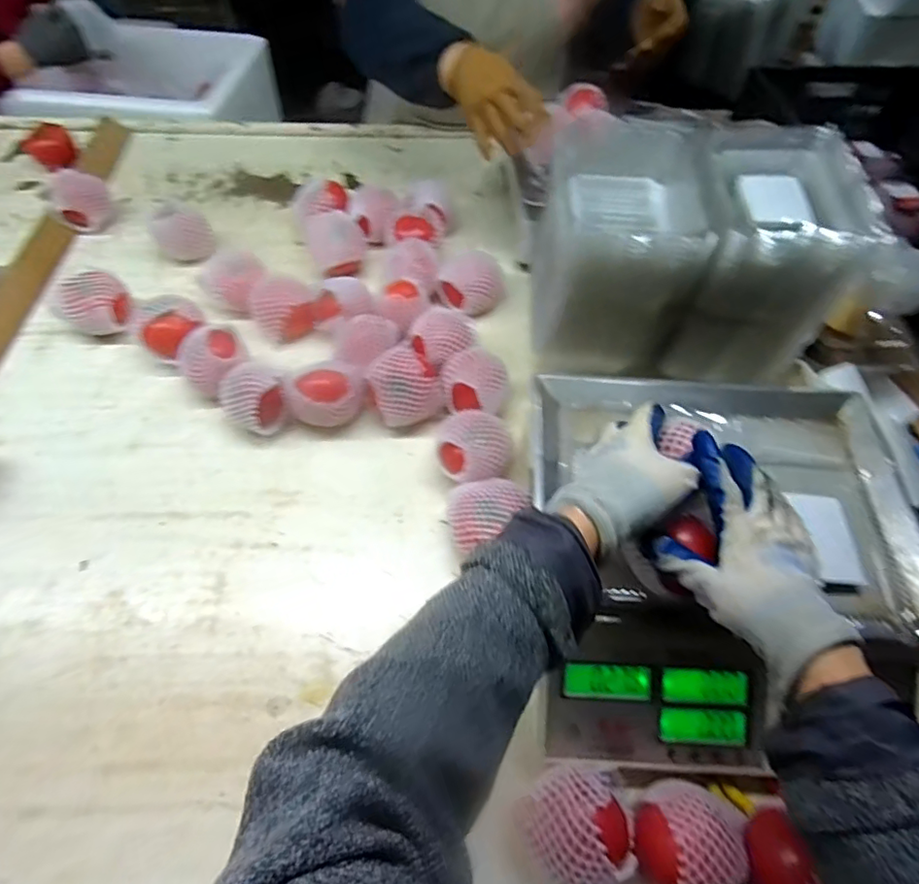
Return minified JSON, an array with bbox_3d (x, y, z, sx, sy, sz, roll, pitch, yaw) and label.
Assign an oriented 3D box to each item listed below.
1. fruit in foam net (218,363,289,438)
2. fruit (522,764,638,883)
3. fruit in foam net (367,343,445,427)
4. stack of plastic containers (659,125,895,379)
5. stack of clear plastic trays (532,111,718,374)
[{"bbox_3d":[-0.251,-0.050,0.678,0.067,0.078,0.079,-35,65,-23],"label":"fruit in foam net"},{"bbox_3d":[0.099,0.311,0.447,0.090,0.085,0.078,37,62,19],"label":"fruit"},{"bbox_3d":[-0.068,-0.065,0.679,0.087,0.081,0.082,-13,59,-12],"label":"fruit in foam net"},{"bbox_3d":[0.343,-0.218,0.663,0.161,0.226,0.203,7,57,0],"label":"stack of plastic containers"},{"bbox_3d":[0.185,-0.230,0.681,0.166,0.219,0.213,5,57,-1],"label":"stack of clear plastic trays"}]

